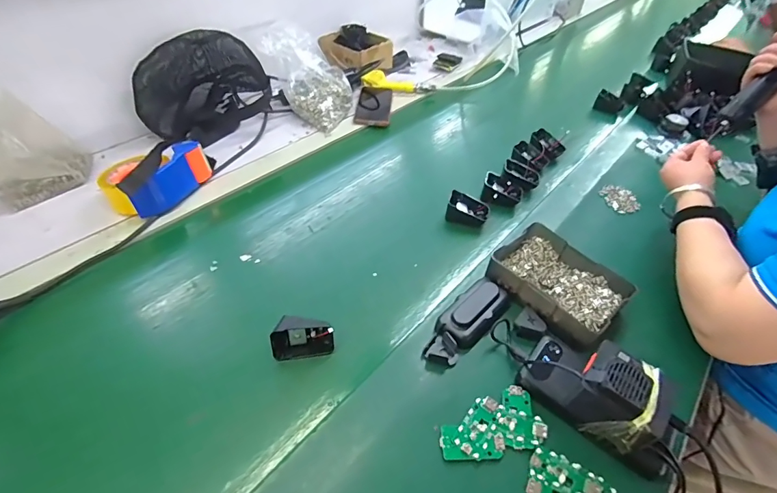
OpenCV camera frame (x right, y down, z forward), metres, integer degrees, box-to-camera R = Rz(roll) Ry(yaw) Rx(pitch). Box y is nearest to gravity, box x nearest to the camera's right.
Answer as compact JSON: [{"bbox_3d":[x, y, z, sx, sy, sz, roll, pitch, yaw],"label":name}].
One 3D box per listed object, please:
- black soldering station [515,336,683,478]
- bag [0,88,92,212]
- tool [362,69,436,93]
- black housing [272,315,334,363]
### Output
[{"bbox_3d":[0.222,0.146,0.418,0.151,0.072,0.073,34,51,29],"label":"black soldering station"},{"bbox_3d":[-0.555,-0.148,0.617,0.137,0.158,0.073,-26,50,-28],"label":"bag"},{"bbox_3d":[0.025,-0.397,0.988,0.173,0.046,0.033,2,43,-1],"label":"tool"},{"bbox_3d":[-0.099,0.104,0.468,0.068,0.047,0.027,-6,43,-9],"label":"black housing"}]

